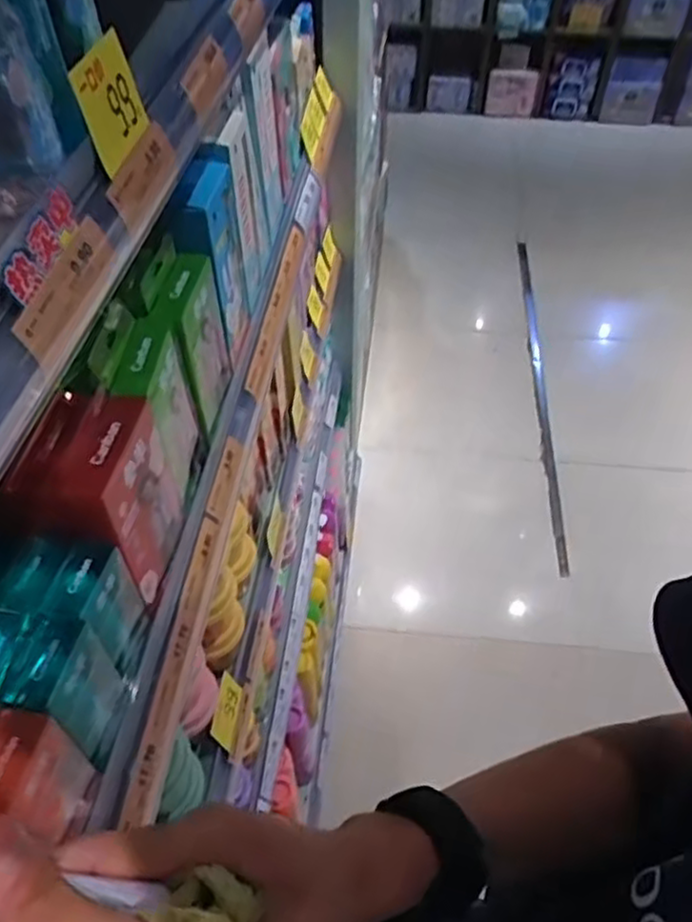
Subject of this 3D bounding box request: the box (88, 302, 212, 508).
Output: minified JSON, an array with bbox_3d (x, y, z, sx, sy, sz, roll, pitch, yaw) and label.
[{"bbox_3d":[-0.143,-0.038,0.536,0.046,0.153,0.089,-1,48,-1],"label":"box"}]

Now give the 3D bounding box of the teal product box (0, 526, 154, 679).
[{"bbox_3d":[-0.190,0.094,0.457,0.099,0.093,0.056,7,49,6],"label":"teal product box"}]

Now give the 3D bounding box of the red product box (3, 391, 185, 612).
[{"bbox_3d":[-0.161,0.024,0.478,0.059,0.136,0.085,7,49,6],"label":"red product box"}]

